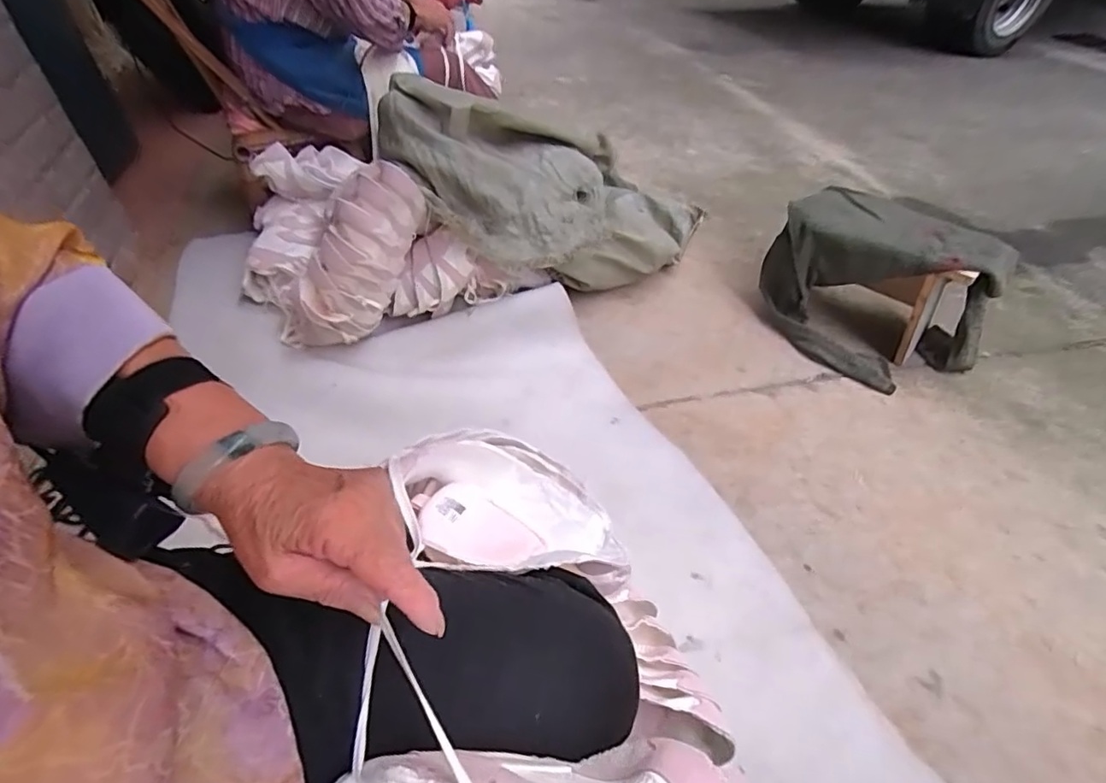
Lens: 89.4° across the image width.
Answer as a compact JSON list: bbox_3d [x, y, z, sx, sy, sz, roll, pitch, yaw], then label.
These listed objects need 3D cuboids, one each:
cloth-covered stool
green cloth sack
[{"bbox_3d":[0.648,-0.211,1.131,0.298,0.241,0.403,-27,51,-25],"label":"cloth-covered stool"},{"bbox_3d":[0.011,-0.439,1.181,0.643,0.340,0.324,-22,49,-21],"label":"green cloth sack"}]

